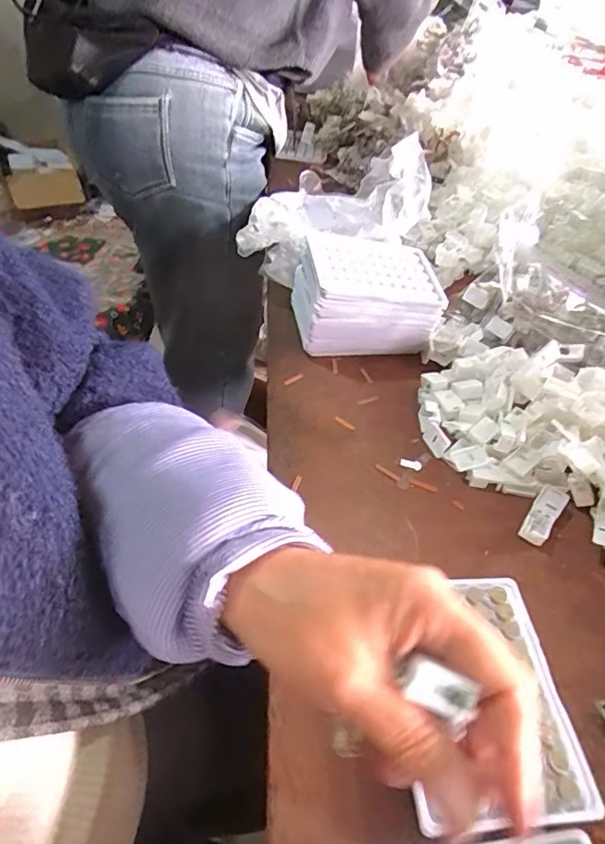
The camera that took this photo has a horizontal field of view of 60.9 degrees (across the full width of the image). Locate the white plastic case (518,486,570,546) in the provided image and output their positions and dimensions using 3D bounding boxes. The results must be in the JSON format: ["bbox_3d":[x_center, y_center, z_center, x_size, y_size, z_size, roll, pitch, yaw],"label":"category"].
[{"bbox_3d":[0.189,0.072,0.404,0.020,0.010,0.058,33,50,24],"label":"white plastic case"}]

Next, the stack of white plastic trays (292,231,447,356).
[{"bbox_3d":[0.064,-0.129,0.529,0.139,0.086,0.102,-2,45,-9],"label":"stack of white plastic trays"}]

